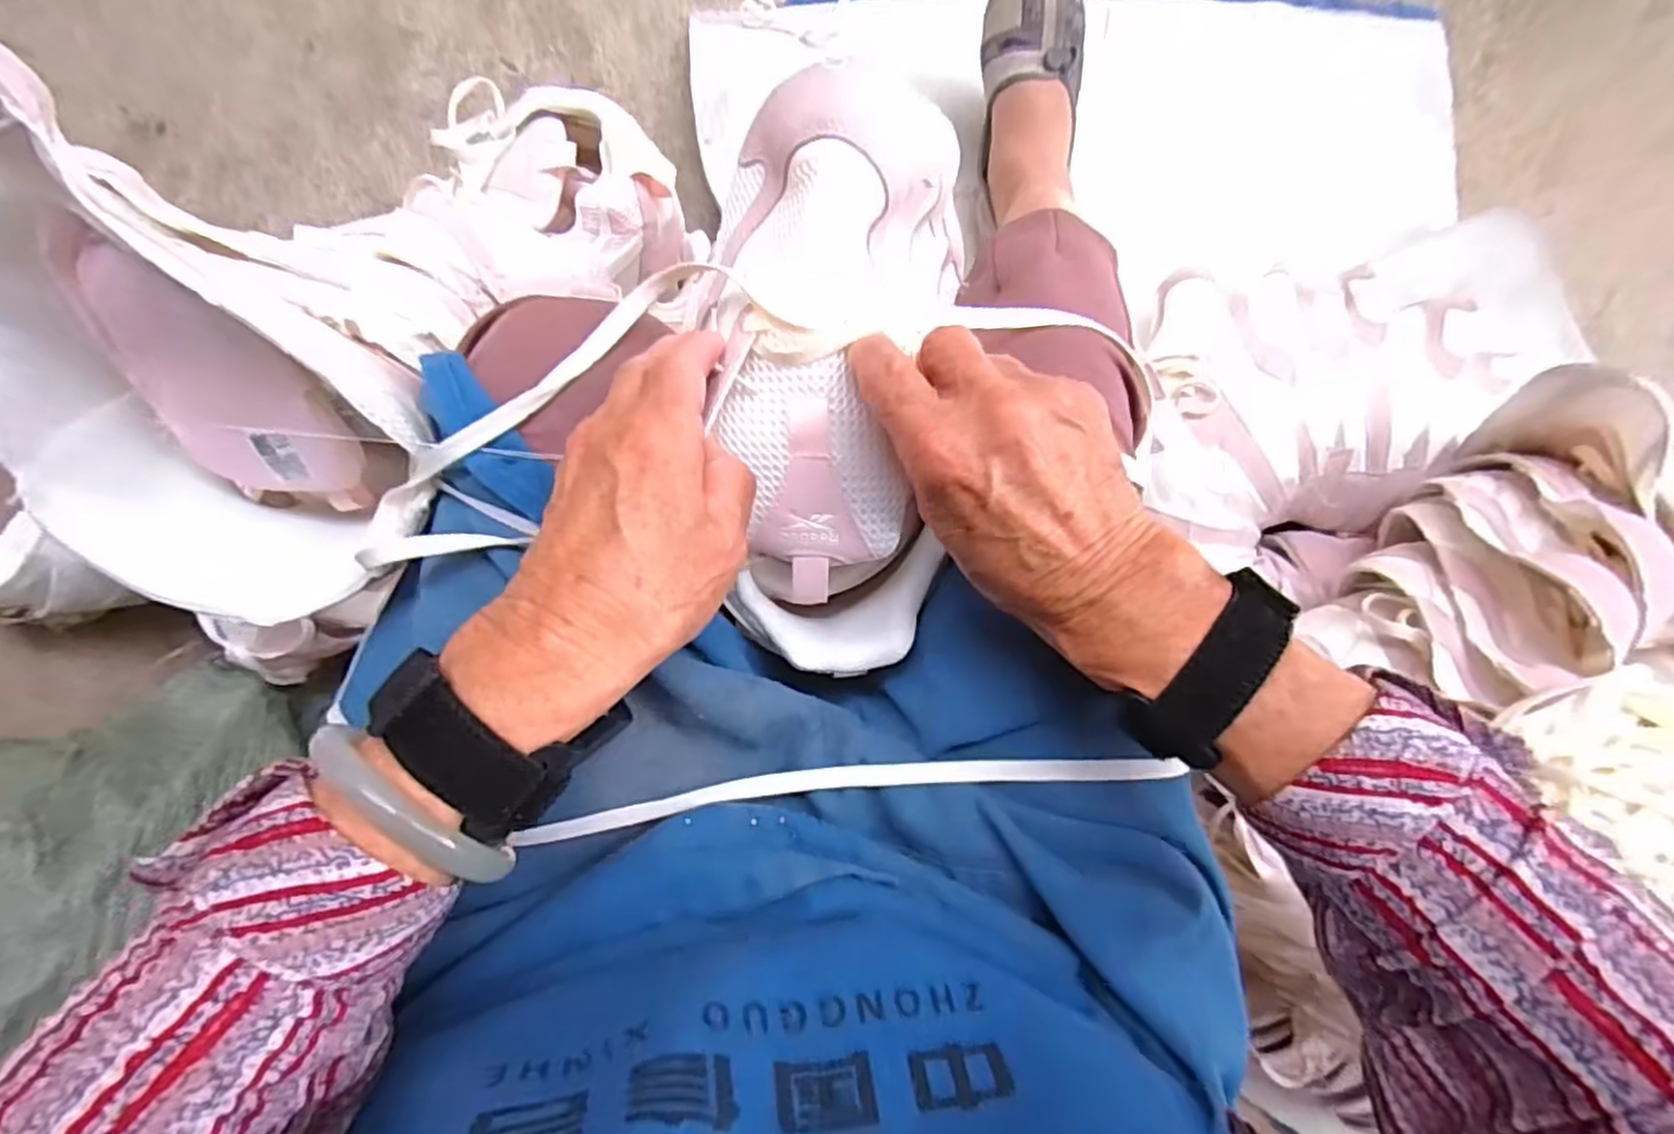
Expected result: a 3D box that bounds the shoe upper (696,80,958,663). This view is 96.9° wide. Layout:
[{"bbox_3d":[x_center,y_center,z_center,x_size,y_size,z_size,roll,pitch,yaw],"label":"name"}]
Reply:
[{"bbox_3d":[-0.003,-0.070,0.315,0.101,0.056,0.235,0,102,-5],"label":"shoe upper"}]

